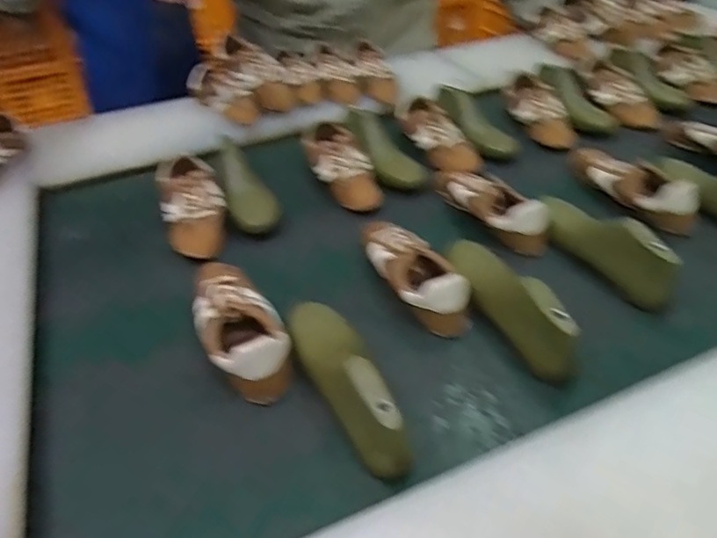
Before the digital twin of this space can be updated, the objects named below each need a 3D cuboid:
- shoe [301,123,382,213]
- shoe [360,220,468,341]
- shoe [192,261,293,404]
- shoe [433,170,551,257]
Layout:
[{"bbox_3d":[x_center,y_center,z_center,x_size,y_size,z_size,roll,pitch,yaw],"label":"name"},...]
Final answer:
[{"bbox_3d":[-0.035,-0.207,1.029,0.099,0.059,0.239,-19,58,-18],"label":"shoe"},{"bbox_3d":[0.077,0.007,0.771,0.079,0.078,0.209,-17,44,-16],"label":"shoe"},{"bbox_3d":[-0.167,0.059,0.724,0.101,0.074,0.256,-18,44,-17],"label":"shoe"},{"bbox_3d":[0.216,-0.116,0.920,0.079,0.089,0.252,-22,45,-20],"label":"shoe"}]

